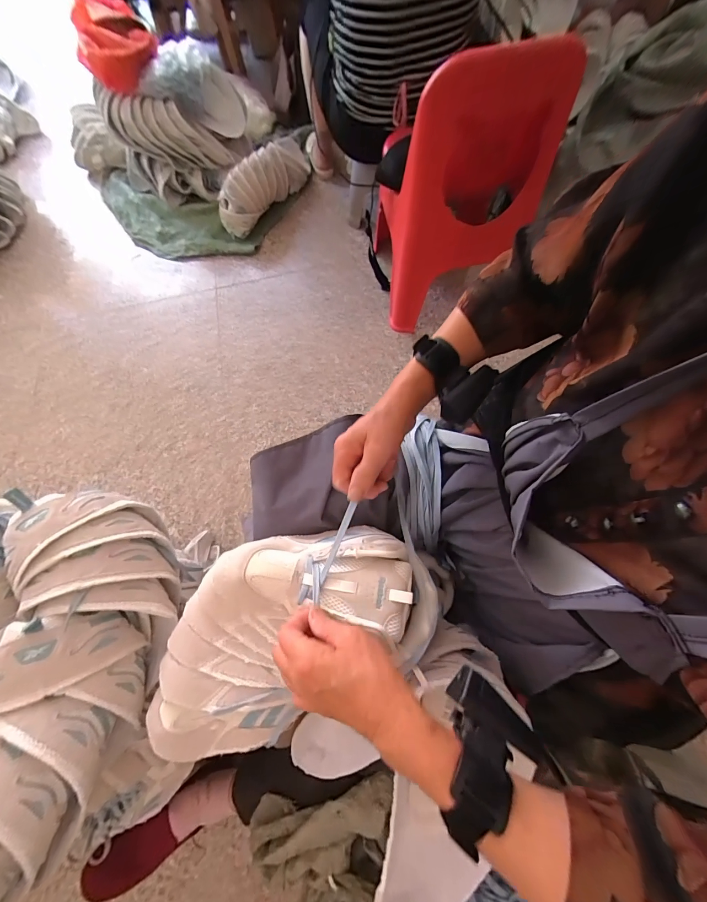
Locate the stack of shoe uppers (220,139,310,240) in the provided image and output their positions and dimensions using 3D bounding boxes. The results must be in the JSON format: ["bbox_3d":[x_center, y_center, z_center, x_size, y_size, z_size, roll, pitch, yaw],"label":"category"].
[{"bbox_3d":[-0.307,-1.034,1.264,0.128,0.182,0.555,27,73,13],"label":"stack of shoe uppers"}]

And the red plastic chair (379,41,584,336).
[{"bbox_3d":[0.255,-0.669,0.876,0.363,0.607,0.321,-14,70,-2],"label":"red plastic chair"}]

